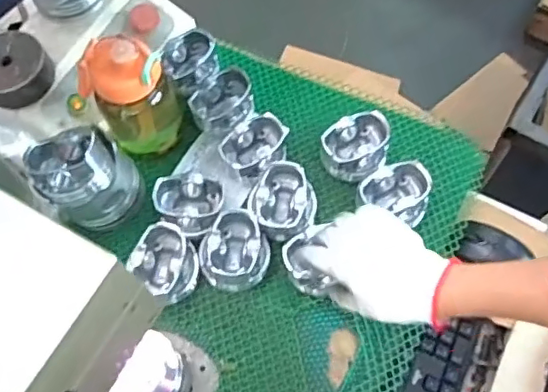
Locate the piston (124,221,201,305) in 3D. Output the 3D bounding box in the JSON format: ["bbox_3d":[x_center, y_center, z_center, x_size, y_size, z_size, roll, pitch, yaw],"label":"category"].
[{"bbox_3d":[-0.122,0.075,0.642,0.067,0.058,0.072,-1,65,3],"label":"piston"}]

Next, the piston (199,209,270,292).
[{"bbox_3d":[-0.047,0.060,0.651,0.078,0.054,0.083,-1,65,3],"label":"piston"}]

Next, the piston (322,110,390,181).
[{"bbox_3d":[0.104,-0.059,0.706,0.088,0.054,0.068,-21,66,-6],"label":"piston"}]

